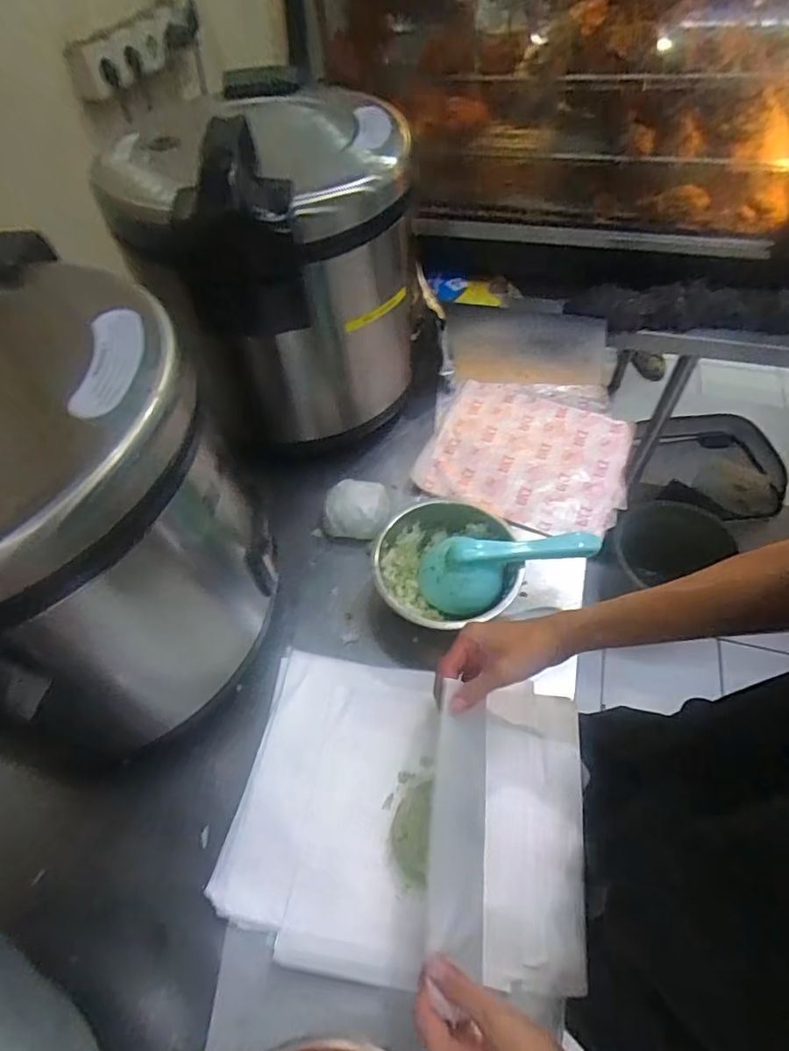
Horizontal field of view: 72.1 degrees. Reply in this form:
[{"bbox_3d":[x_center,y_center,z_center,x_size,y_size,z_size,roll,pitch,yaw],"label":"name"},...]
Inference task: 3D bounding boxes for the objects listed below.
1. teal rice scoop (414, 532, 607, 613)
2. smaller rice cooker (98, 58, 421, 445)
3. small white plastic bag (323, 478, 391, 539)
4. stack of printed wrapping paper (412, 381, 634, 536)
[{"bbox_3d":[0.125,0.034,0.611,0.205,0.061,0.085,-15,55,8],"label":"teal rice scoop"},{"bbox_3d":[-0.140,-0.346,0.752,0.329,0.402,0.381,0,55,2],"label":"smaller rice cooker"},{"bbox_3d":[-0.049,-0.024,0.723,0.085,0.045,0.078,7,56,7],"label":"small white plastic bag"},{"bbox_3d":[0.197,-0.108,0.799,0.280,0.017,0.245,15,57,12],"label":"stack of printed wrapping paper"}]

